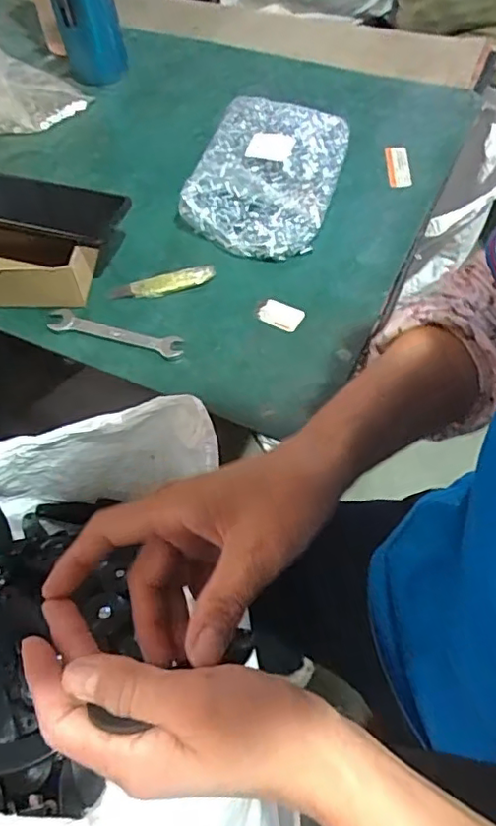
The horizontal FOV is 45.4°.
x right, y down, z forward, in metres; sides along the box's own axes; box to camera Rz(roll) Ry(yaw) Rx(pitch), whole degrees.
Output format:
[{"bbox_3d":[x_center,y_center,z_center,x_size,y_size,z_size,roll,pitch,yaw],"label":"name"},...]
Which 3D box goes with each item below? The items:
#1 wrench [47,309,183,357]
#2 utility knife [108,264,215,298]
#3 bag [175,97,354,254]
[{"bbox_3d":[-0.128,-0.079,0.572,0.133,0.010,0.024,11,58,11],"label":"wrench"},{"bbox_3d":[-0.090,-0.136,0.619,0.110,0.010,0.026,-16,57,-6],"label":"utility knife"},{"bbox_3d":[0.017,-0.276,0.688,0.165,0.064,0.204,15,59,14],"label":"bag"}]

